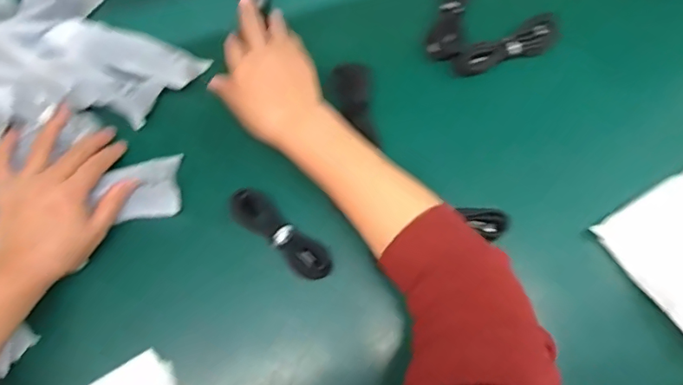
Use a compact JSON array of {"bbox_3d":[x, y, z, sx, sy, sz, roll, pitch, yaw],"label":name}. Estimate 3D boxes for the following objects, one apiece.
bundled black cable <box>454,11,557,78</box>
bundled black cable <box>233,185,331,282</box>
[{"bbox_3d":[0.174,-0.150,0.513,0.121,0.024,0.031,-24,75,-5],"label":"bundled black cable"},{"bbox_3d":[-0.056,0.040,0.476,0.112,0.026,0.035,39,79,12],"label":"bundled black cable"}]

